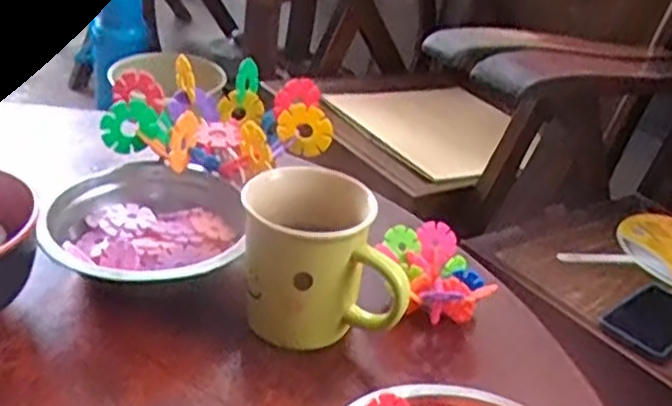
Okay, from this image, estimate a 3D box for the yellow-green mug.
[{"bbox_3d":[-0.008,0.038,0.478,0.105,0.096,0.069,10,31,3],"label":"yellow-green mug"}]

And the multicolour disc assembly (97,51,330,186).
[{"bbox_3d":[-0.094,-0.066,0.606,0.168,0.055,0.145,0,32,-13],"label":"multicolour disc assembly"}]

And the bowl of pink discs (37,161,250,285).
[{"bbox_3d":[-0.129,0.024,0.523,0.134,0.048,0.120,0,32,-13],"label":"bowl of pink discs"}]

